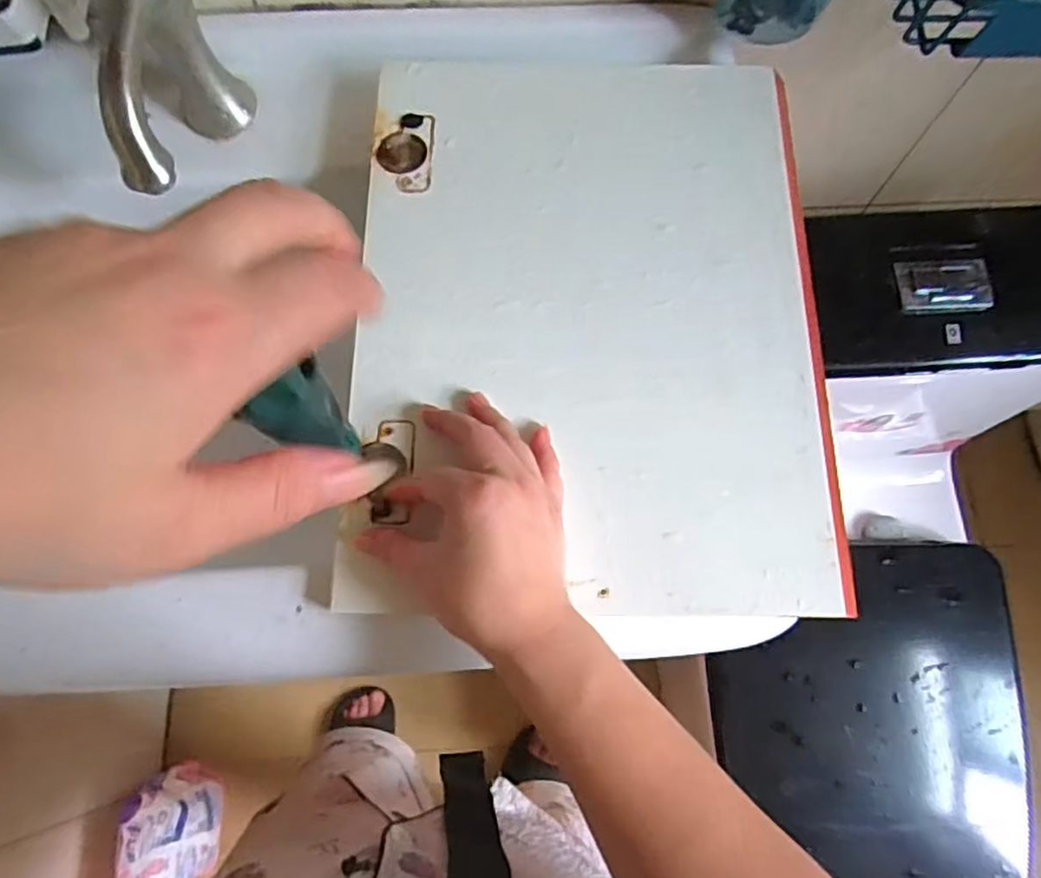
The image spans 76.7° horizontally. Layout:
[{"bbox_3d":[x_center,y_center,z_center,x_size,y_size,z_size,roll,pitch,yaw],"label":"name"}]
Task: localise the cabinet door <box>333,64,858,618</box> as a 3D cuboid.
[{"bbox_3d":[0.045,-0.084,0.413,0.284,0.013,0.370,0,73,0],"label":"cabinet door"}]

